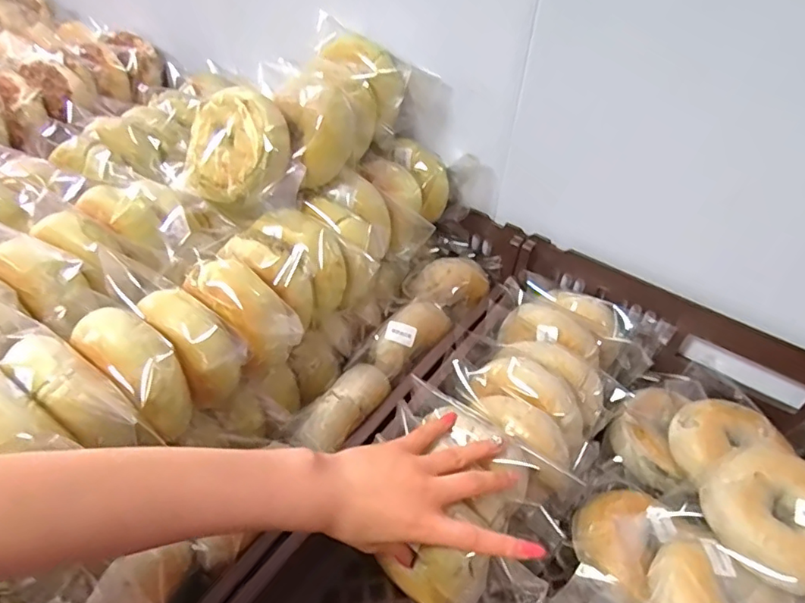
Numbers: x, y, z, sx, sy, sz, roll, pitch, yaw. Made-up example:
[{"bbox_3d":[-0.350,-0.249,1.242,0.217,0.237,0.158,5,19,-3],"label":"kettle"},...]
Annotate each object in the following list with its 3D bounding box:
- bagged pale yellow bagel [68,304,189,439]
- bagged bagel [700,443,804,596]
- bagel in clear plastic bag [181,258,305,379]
[{"bbox_3d":[-0.197,0.054,0.410,0.095,0.082,0.041,27,47,24],"label":"bagged pale yellow bagel"},{"bbox_3d":[0.291,0.165,0.438,0.091,0.039,0.110,6,42,3],"label":"bagged bagel"},{"bbox_3d":[-0.133,0.015,0.459,0.099,0.078,0.052,18,43,16],"label":"bagel in clear plastic bag"}]

